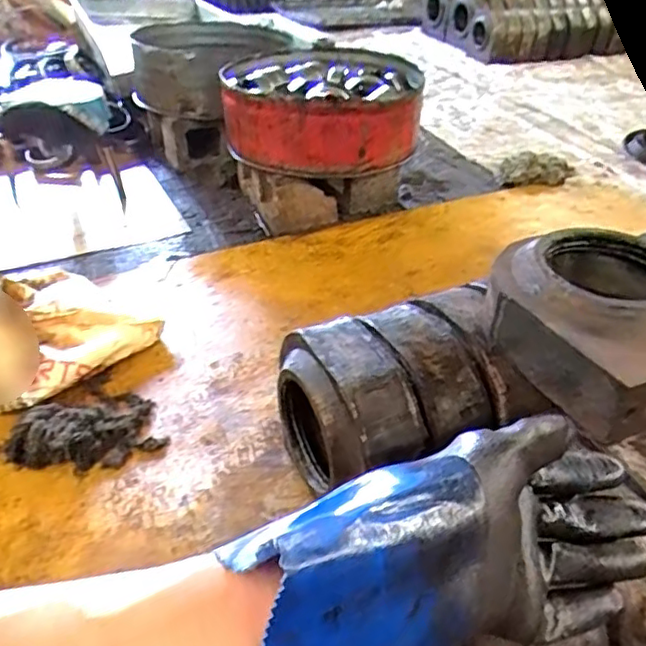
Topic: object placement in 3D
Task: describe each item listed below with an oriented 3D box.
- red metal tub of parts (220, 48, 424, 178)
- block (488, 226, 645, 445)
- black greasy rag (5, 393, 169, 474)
[{"bbox_3d":[0.006,-0.582,1.712,0.559,0.210,0.431,-6,36,-10],"label":"red metal tub of parts"},{"bbox_3d":[0.398,-0.011,0.833,0.287,0.113,0.288,-14,38,-20],"label":"block"},{"bbox_3d":[-0.427,0.205,1.116,0.262,0.066,0.155,-22,43,-30],"label":"black greasy rag"}]

